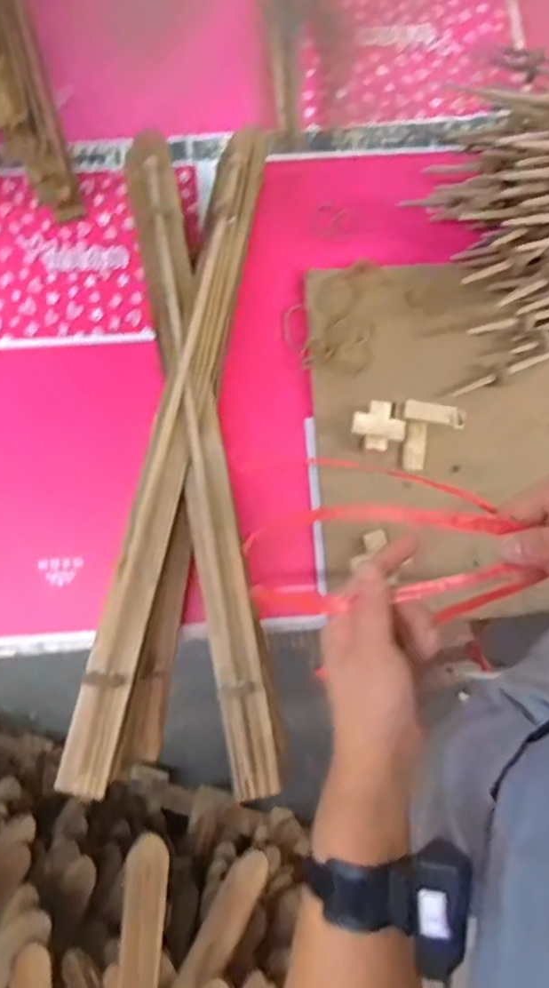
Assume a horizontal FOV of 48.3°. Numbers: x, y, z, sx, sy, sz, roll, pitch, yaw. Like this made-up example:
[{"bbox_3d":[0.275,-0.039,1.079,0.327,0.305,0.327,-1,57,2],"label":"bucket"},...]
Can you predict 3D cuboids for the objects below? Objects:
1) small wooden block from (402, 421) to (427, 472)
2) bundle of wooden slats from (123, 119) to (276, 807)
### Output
[{"bbox_3d":[0.188,-0.065,0.821,0.029,0.017,0.068,10,79,2],"label":"small wooden block"},{"bbox_3d":[-0.082,-0.062,0.680,0.059,0.046,0.738,-11,79,-2],"label":"bundle of wooden slats"}]

